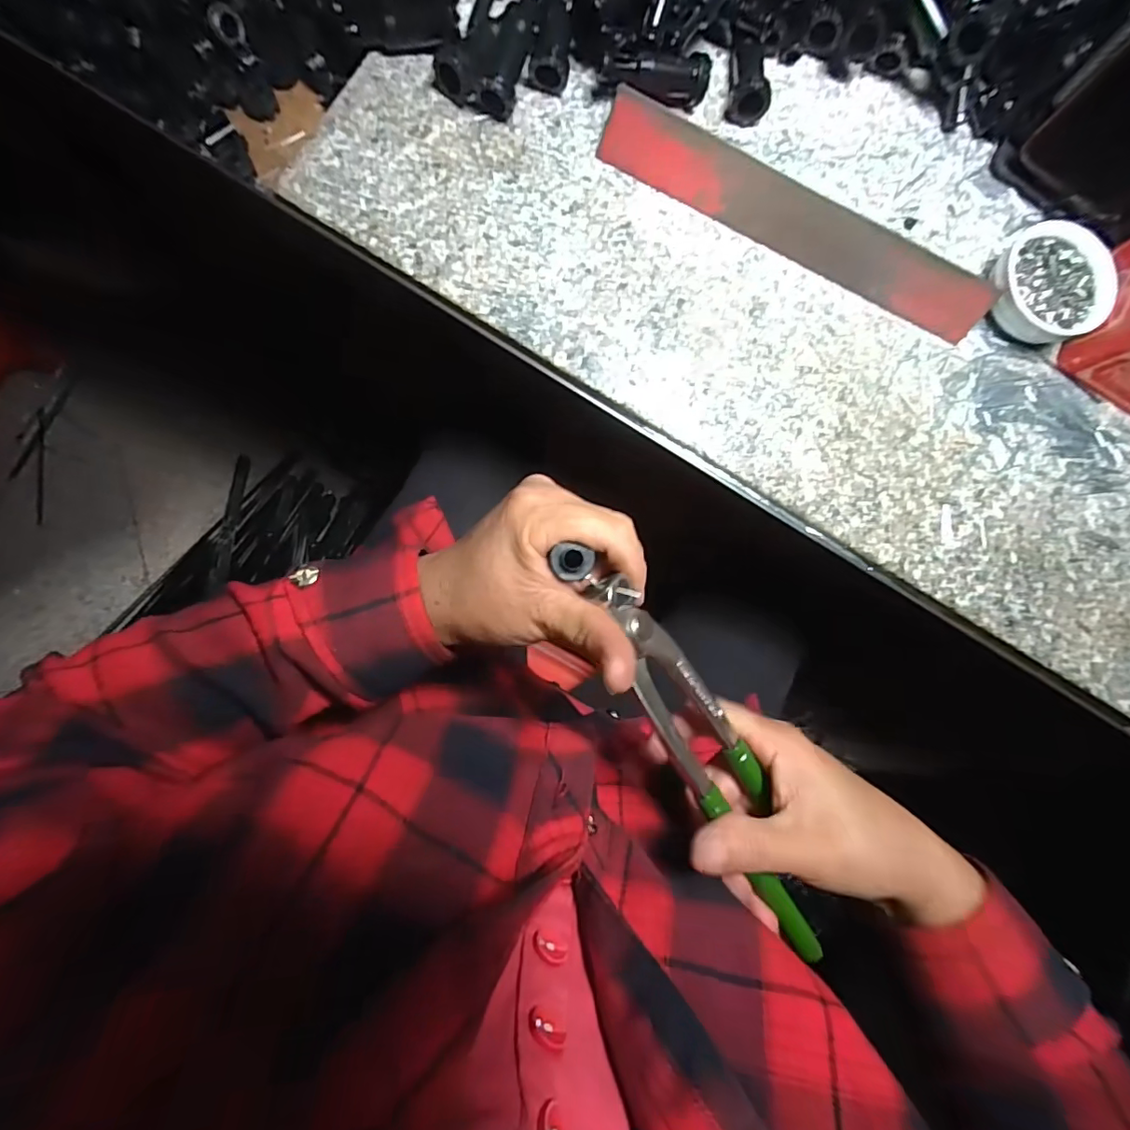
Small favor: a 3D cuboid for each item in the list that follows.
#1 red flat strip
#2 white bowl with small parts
[{"bbox_3d":[0.143,-0.208,0.324,0.255,0.033,0.005,25,44,-3],"label":"red flat strip"},{"bbox_3d":[0.306,-0.176,0.340,0.080,0.027,0.069,-40,92,-8],"label":"white bowl with small parts"}]

